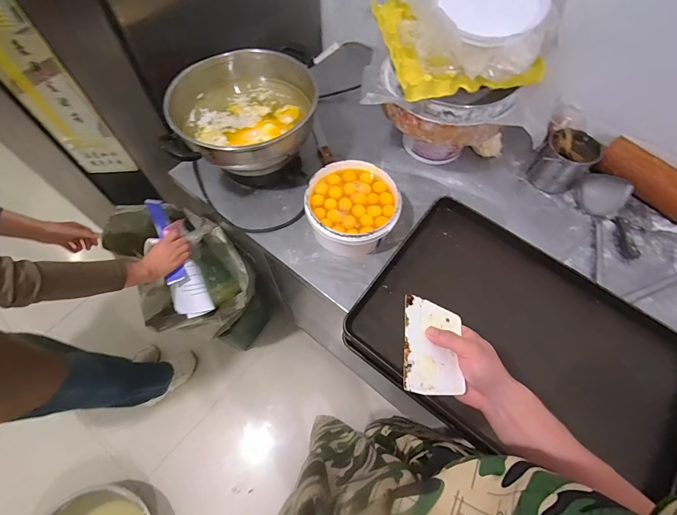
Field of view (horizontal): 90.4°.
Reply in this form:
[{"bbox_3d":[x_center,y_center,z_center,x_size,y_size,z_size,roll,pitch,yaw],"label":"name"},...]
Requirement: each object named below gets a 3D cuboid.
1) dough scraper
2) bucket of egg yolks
[{"bbox_3d":[0.125,0.116,0.443,0.081,0.005,0.126,17,56,-13],"label":"dough scraper"},{"bbox_3d":[0.030,-0.107,0.782,0.200,0.117,0.203,0,63,1],"label":"bucket of egg yolks"}]

